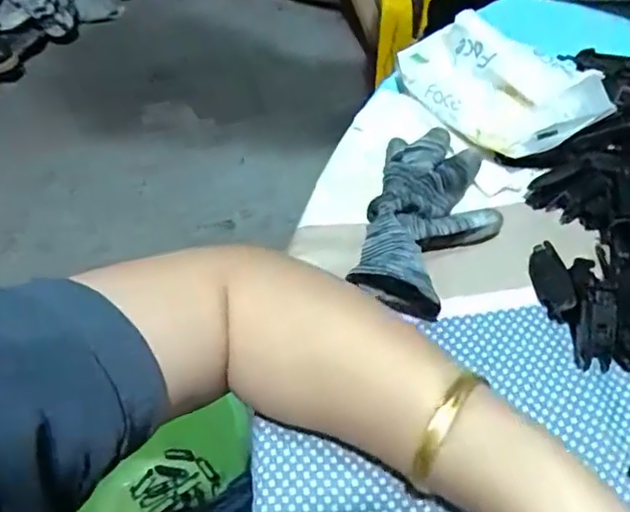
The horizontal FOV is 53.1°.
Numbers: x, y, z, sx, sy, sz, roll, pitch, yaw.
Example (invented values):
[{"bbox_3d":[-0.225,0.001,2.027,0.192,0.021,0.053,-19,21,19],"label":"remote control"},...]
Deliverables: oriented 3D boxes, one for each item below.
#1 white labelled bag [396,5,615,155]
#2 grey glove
[{"bbox_3d":[0.131,-0.127,0.459,0.090,0.048,0.146,-26,53,-19],"label":"white labelled bag"},{"bbox_3d":[0.074,-0.029,0.391,0.076,0.033,0.142,11,50,11],"label":"grey glove"}]

